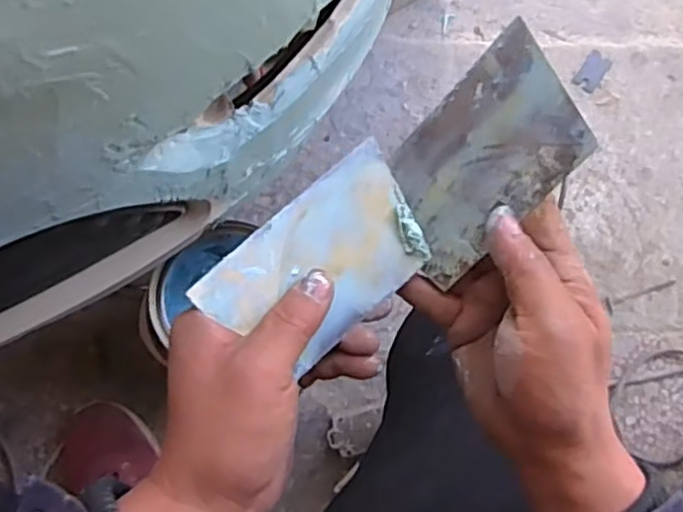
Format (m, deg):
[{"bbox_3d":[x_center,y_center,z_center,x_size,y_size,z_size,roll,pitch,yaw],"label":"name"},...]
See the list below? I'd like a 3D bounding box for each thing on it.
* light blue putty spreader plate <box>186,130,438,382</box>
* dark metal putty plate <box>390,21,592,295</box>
[{"bbox_3d":[-0.009,0.005,0.373,0.124,0.010,0.072,-41,101,-14],"label":"light blue putty spreader plate"},{"bbox_3d":[0.073,-0.049,0.368,0.072,0.004,0.122,45,115,6],"label":"dark metal putty plate"}]

